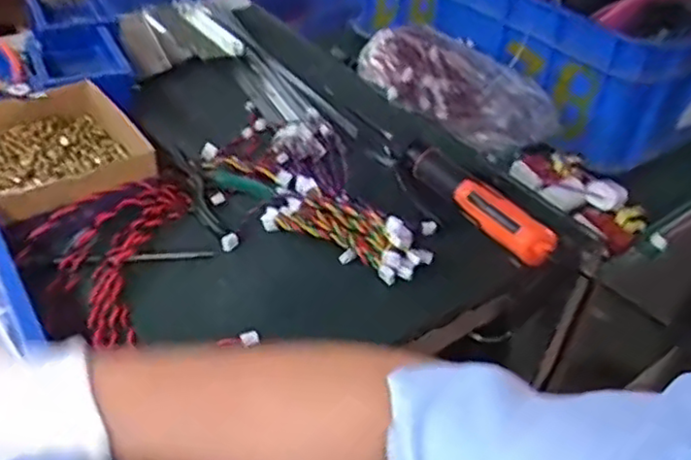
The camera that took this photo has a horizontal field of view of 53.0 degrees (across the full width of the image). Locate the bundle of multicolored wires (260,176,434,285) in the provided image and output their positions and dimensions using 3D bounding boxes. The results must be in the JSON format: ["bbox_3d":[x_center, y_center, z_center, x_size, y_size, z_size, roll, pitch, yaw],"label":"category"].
[{"bbox_3d":[-0.001,-0.007,0.677,0.163,0.027,0.075,25,41,24],"label":"bundle of multicolored wires"}]

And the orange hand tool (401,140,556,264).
[{"bbox_3d":[0.131,-0.032,0.716,0.031,0.042,0.188,-22,45,-31],"label":"orange hand tool"}]

